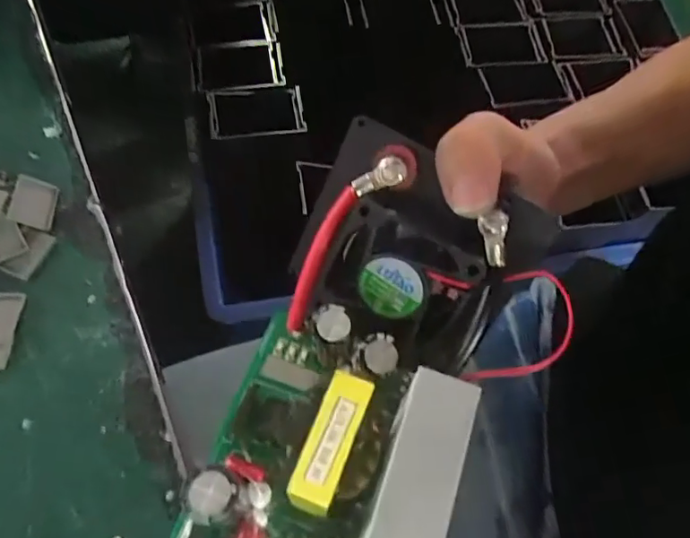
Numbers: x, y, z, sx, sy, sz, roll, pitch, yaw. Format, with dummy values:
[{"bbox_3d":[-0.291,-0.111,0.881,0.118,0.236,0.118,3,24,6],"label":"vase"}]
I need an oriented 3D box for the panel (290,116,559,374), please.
[{"bbox_3d":[0.028,-0.005,0.233,0.095,0.021,0.092,23,100,11],"label":"panel"}]

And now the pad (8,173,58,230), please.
[{"bbox_3d":[-0.151,-0.032,0.264,0.019,0.004,0.024,9,69,-21],"label":"pad"}]

